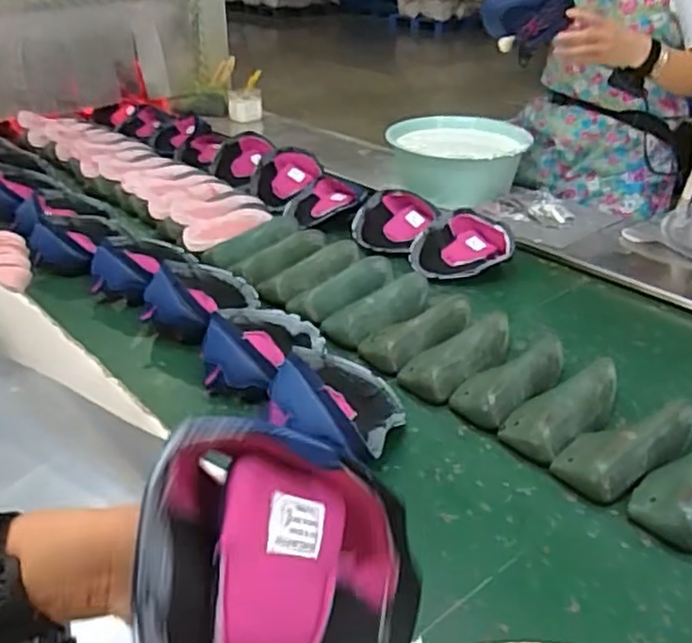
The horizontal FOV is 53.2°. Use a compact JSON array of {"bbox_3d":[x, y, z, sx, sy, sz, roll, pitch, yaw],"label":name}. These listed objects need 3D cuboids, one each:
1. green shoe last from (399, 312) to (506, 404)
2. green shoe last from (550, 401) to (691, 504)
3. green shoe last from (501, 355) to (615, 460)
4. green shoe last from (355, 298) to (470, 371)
[{"bbox_3d":[0.164,0.041,0.958,0.183,0.050,0.076,-26,40,-35],"label":"green shoe last"},{"bbox_3d":[0.326,0.137,0.800,0.173,0.060,0.089,-24,38,-33],"label":"green shoe last"},{"bbox_3d":[0.271,0.103,0.857,0.176,0.056,0.085,-27,40,-36],"label":"green shoe last"},{"bbox_3d":[0.109,0.011,1.018,0.189,0.047,0.088,-28,39,-17],"label":"green shoe last"}]

